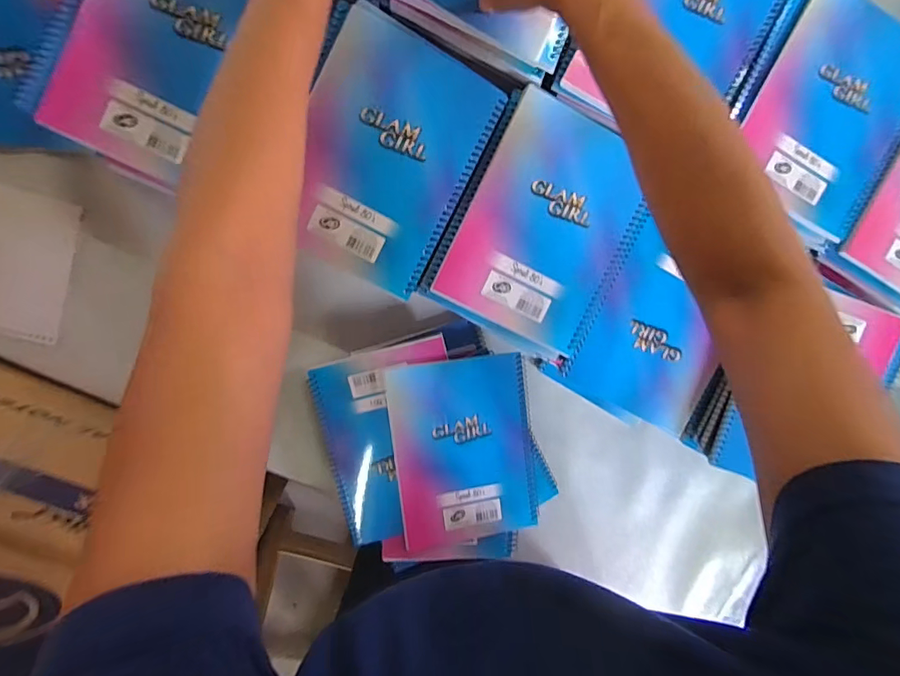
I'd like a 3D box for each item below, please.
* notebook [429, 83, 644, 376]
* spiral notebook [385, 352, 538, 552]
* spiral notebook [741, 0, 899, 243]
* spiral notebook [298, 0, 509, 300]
[{"bbox_3d":[0.092,-0.100,0.424,0.150,0.009,0.198,25,92,-9],"label":"notebook"},{"bbox_3d":[0.017,0.121,0.502,0.147,0.010,0.194,-7,97,-6],"label":"spiral notebook"},{"bbox_3d":[0.365,-0.214,0.437,0.148,0.016,0.193,28,92,-9],"label":"spiral notebook"},{"bbox_3d":[-0.054,-0.153,0.395,0.142,0.010,0.202,24,93,-9],"label":"spiral notebook"}]

